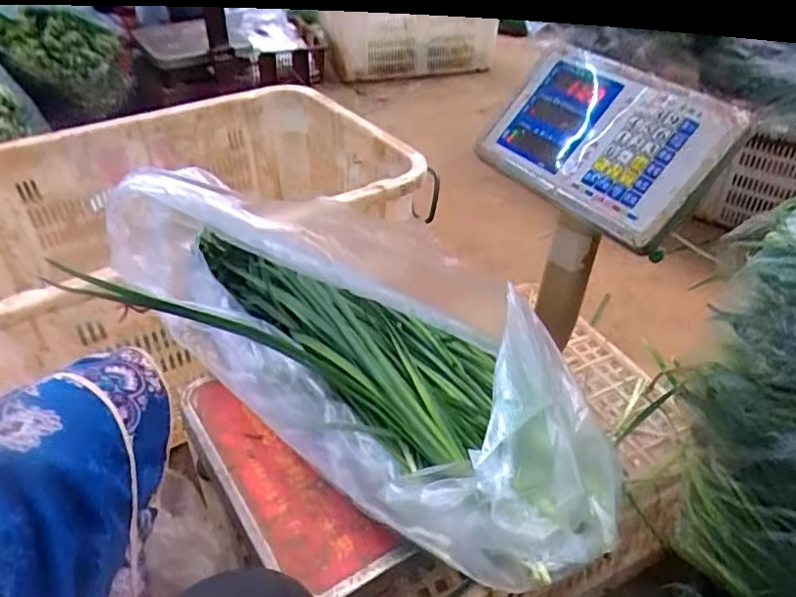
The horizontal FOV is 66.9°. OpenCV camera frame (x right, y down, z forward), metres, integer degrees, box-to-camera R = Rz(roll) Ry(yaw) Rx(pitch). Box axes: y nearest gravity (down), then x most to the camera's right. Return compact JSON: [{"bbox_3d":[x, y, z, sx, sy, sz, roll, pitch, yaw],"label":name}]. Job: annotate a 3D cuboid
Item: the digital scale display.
[{"bbox_3d":[0.199,-0.158,0.603,0.151,0.042,0.240,-52,48,9],"label":"digital scale display"}]

